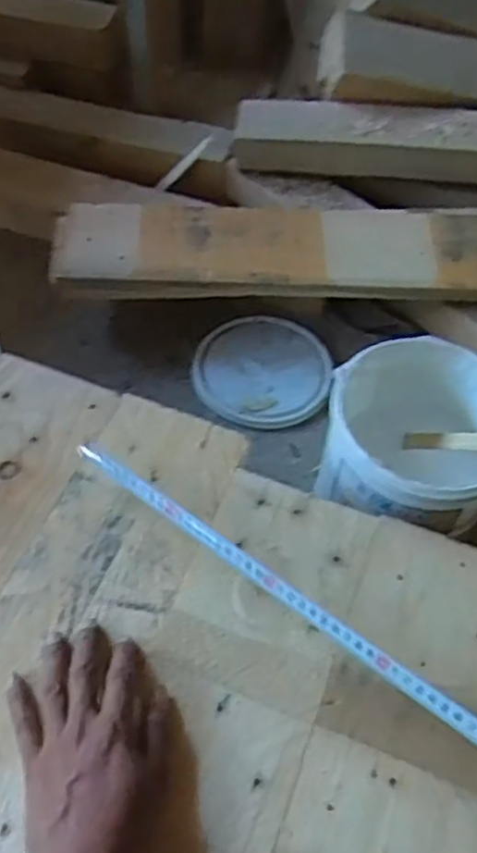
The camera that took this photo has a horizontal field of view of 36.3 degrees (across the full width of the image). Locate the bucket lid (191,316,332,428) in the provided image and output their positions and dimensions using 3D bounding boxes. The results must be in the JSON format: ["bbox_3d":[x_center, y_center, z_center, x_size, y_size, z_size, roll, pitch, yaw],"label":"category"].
[{"bbox_3d":[0.031,-0.075,0.940,0.174,0.007,0.176,-1,55,1],"label":"bucket lid"}]

